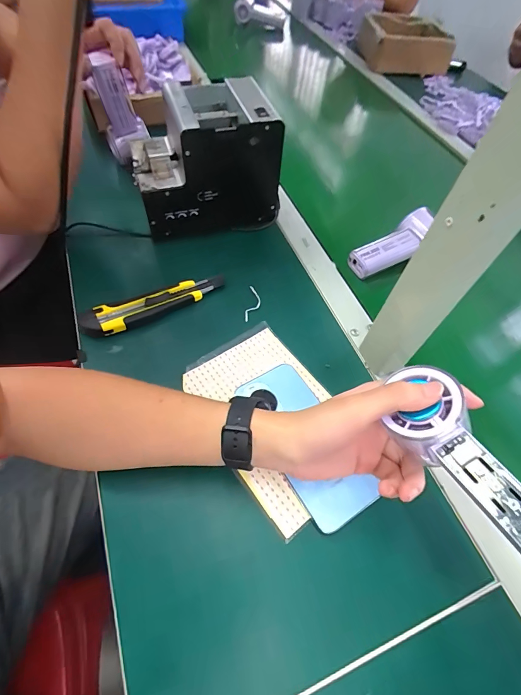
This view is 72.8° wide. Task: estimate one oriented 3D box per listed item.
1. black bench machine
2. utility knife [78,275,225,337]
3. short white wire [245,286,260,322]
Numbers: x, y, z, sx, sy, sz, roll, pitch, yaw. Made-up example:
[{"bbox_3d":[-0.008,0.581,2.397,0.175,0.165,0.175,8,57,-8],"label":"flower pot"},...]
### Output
[{"bbox_3d":[-0.078,-0.258,0.495,0.188,0.154,0.153,-10,58,-13],"label":"black bench machine"},{"bbox_3d":[-0.123,-0.051,0.422,0.169,0.023,0.033,-22,62,-20],"label":"utility knife"},{"bbox_3d":[-0.009,-0.056,0.447,0.016,0.006,0.055,9,56,-1],"label":"short white wire"}]

